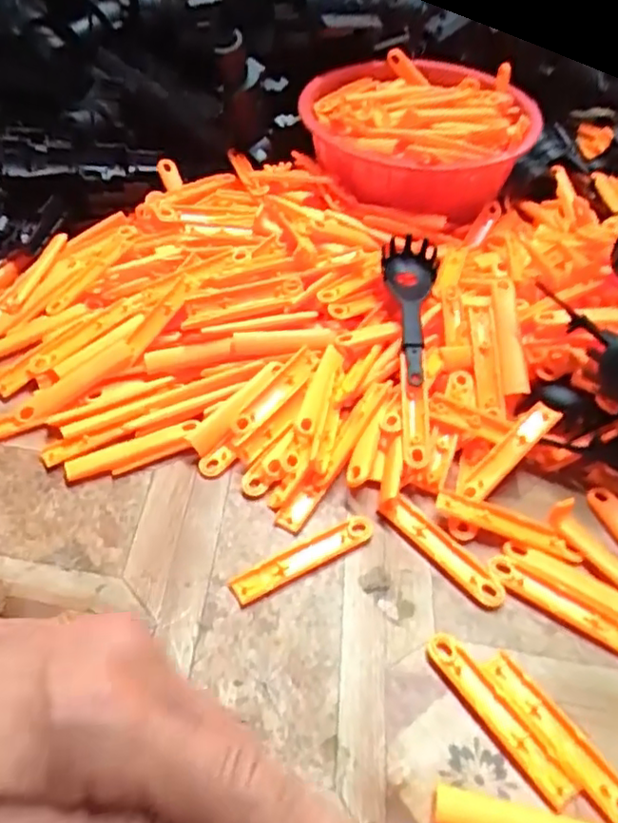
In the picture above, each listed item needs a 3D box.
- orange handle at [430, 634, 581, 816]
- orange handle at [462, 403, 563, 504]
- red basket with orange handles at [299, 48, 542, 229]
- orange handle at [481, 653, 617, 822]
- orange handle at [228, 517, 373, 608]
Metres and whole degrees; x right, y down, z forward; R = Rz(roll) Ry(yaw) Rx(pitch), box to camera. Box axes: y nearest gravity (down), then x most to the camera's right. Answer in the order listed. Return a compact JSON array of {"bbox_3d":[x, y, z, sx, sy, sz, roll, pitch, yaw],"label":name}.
[{"bbox_3d":[0.078,0.125,0.262,0.015,0.004,0.075,-26,52,-23],"label":"orange handle"},{"bbox_3d":[0.108,0.021,0.343,0.073,0.006,0.015,-41,58,-16],"label":"orange handle"},{"bbox_3d":[0.089,-0.221,0.514,0.180,0.059,0.189,0,46,0],"label":"red basket with orange handles"},{"bbox_3d":[0.102,0.132,0.256,0.017,0.004,0.075,-26,52,-23],"label":"orange handle"},{"bbox_3d":[-0.001,0.072,0.311,0.078,0.006,0.013,-24,51,-21],"label":"orange handle"}]

